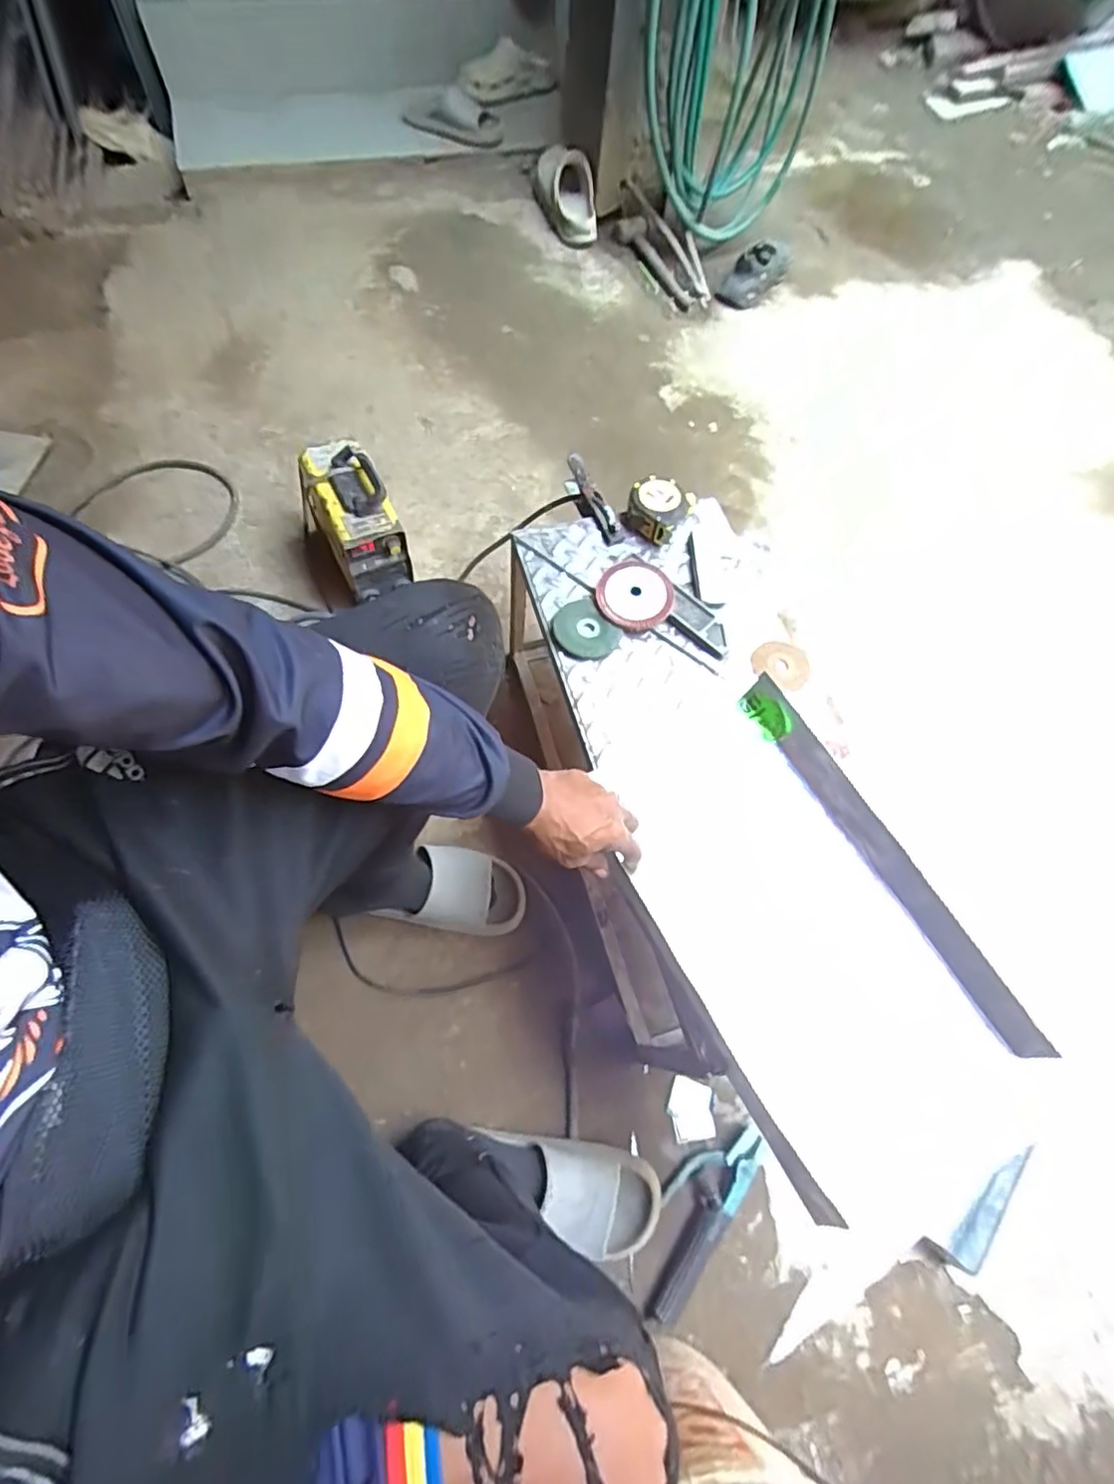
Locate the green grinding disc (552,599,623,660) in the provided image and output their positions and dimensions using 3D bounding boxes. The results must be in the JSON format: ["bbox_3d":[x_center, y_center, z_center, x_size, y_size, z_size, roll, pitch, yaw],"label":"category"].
[{"bbox_3d":[0.034,-0.137,0.760,0.069,0.009,0.082,-34,71,-18],"label":"green grinding disc"}]

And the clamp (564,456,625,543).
[{"bbox_3d":[0.050,-0.332,0.864,0.026,0.059,0.158,-17,67,-11],"label":"clamp"}]

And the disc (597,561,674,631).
[{"bbox_3d":[0.097,-0.182,0.773,0.093,0.015,0.088,9,86,-5],"label":"disc"}]

